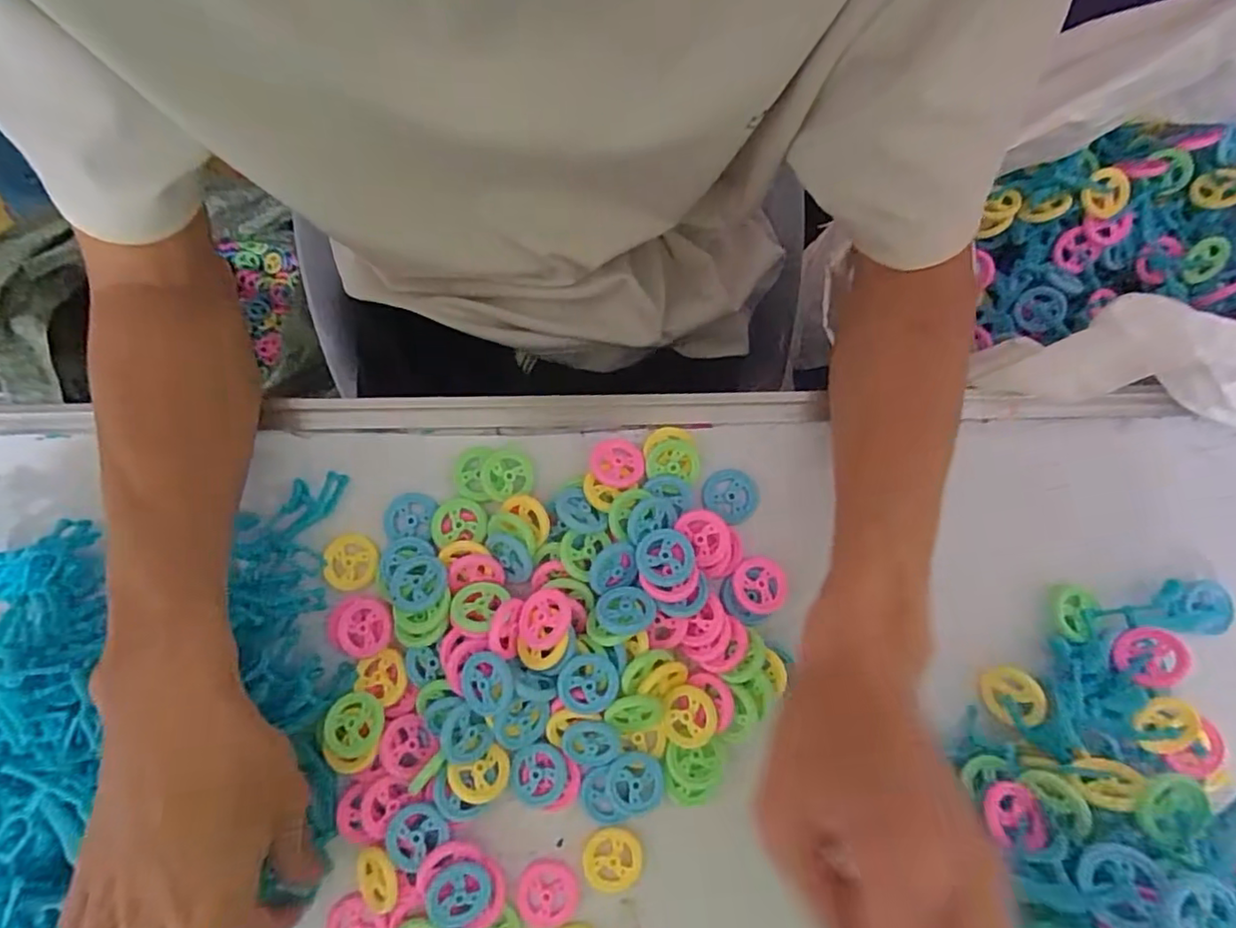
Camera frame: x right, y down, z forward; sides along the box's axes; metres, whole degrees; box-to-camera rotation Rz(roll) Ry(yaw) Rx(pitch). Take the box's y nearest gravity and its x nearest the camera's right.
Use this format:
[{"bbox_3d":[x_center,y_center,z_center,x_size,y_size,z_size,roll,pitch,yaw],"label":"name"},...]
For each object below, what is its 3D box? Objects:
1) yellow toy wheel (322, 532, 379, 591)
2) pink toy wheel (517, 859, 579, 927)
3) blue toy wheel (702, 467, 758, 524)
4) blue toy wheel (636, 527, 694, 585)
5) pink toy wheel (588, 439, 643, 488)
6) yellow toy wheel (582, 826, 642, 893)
[{"bbox_3d":[-0.143,0.053,0.332,0.028,0.006,0.030,0,81,-2],"label":"yellow toy wheel"},{"bbox_3d":[-0.035,0.214,0.306,0.030,0.004,0.030,0,81,-2],"label":"pink toy wheel"},{"bbox_3d":[0.063,0.017,0.341,0.030,0.004,0.028,0,81,-2],"label":"blue toy wheel"},{"bbox_3d":[0.024,0.048,0.316,0.029,0.004,0.029,0,81,-2],"label":"blue toy wheel"},{"bbox_3d":[-0.001,-0.001,0.340,0.029,0.009,0.027,0,81,-2],"label":"pink toy wheel"},{"bbox_3d":[-0.003,0.197,0.307,0.029,0.004,0.030,0,81,-2],"label":"yellow toy wheel"}]

